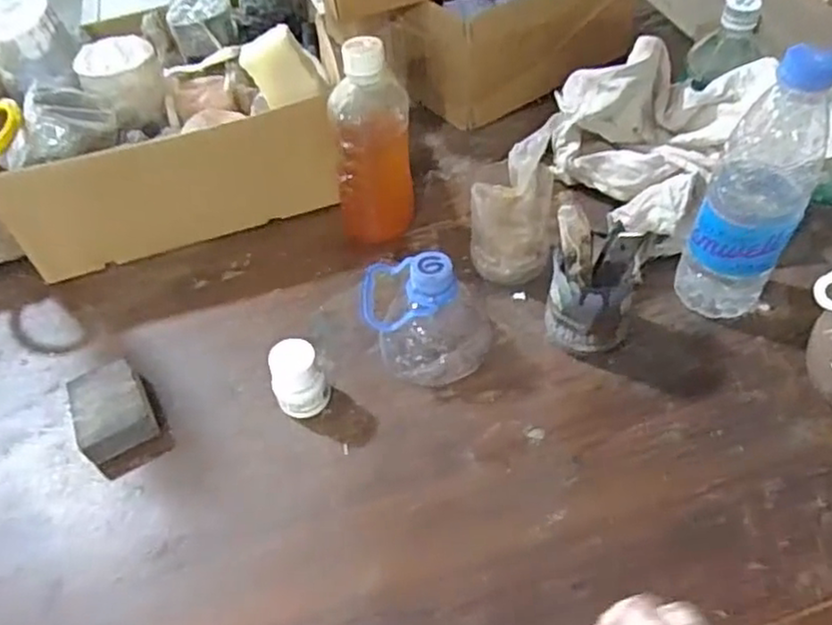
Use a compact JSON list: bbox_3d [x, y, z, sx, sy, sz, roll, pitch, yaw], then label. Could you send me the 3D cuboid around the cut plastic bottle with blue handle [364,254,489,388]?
[{"bbox_3d":[0.009,-0.002,0.532,0.096,0.084,0.080,-2,48,4],"label":"cut plastic bottle with blue handle"}]

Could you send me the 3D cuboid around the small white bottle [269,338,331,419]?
[{"bbox_3d":[-0.087,0.049,0.511,0.040,0.053,0.034,-18,49,-10],"label":"small white bottle"}]

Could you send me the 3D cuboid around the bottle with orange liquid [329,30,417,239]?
[{"bbox_3d":[-0.036,-0.134,0.562,0.063,0.156,0.049,-7,49,0],"label":"bottle with orange liquid"}]

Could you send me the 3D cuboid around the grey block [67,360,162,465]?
[{"bbox_3d":[-0.235,0.073,0.531,0.054,0.032,0.069,-26,52,-16],"label":"grey block"}]

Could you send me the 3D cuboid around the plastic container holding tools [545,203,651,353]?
[{"bbox_3d":[0.134,-0.021,0.523,0.065,0.092,0.065,9,50,13],"label":"plastic container holding tools"}]

